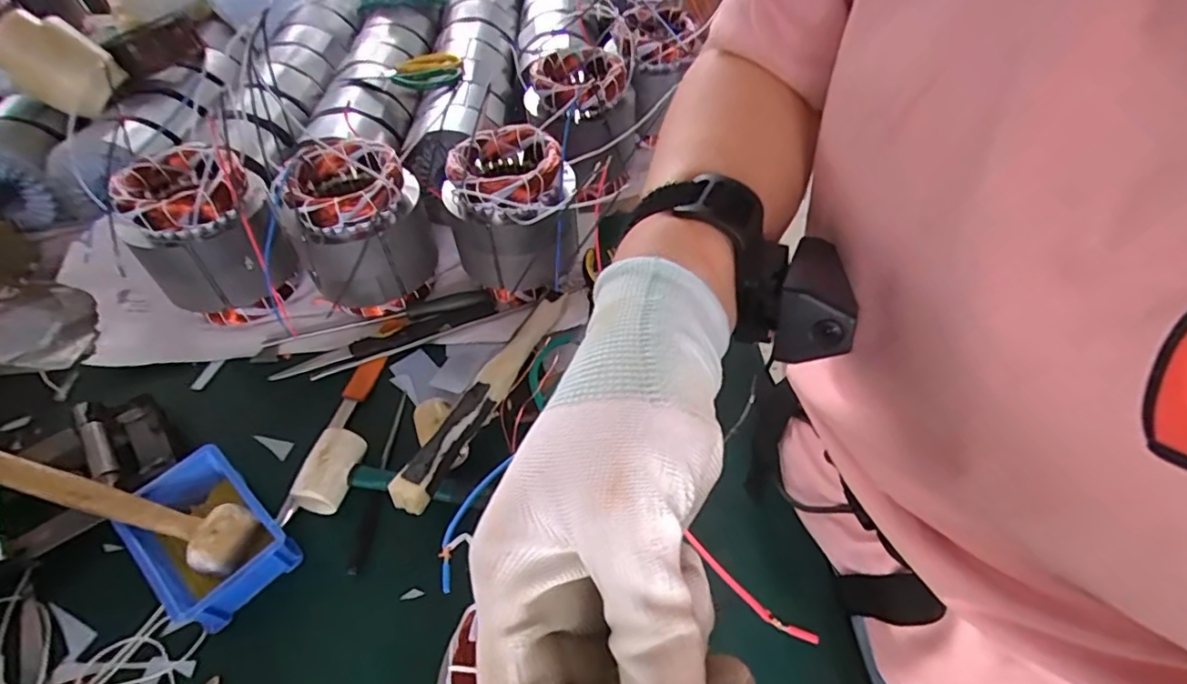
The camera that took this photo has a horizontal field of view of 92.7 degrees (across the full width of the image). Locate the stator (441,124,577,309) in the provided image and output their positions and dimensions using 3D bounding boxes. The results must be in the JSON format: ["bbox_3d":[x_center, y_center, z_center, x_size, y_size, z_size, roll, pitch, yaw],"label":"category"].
[{"bbox_3d":[-0.096,-0.143,0.693,0.143,0.182,0.148,-13,52,-11],"label":"stator"}]

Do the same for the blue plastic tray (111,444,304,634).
[{"bbox_3d":[-0.357,0.178,0.526,0.150,0.054,0.099,36,59,25],"label":"blue plastic tray"}]

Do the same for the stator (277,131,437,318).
[{"bbox_3d":[-0.277,-0.133,0.692,0.146,0.176,0.129,-14,53,-12],"label":"stator"}]

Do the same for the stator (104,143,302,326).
[{"bbox_3d":[-0.458,-0.119,0.685,0.147,0.175,0.141,36,59,25],"label":"stator"}]

